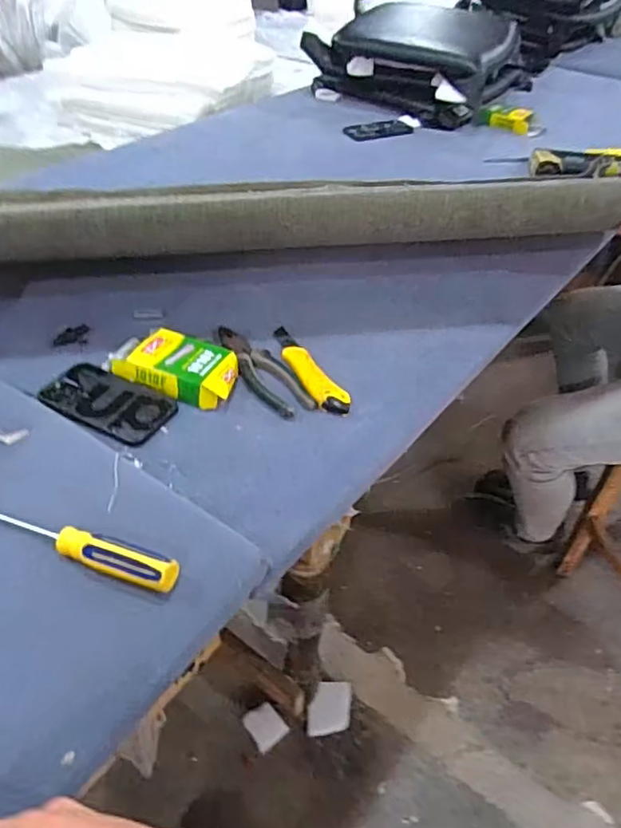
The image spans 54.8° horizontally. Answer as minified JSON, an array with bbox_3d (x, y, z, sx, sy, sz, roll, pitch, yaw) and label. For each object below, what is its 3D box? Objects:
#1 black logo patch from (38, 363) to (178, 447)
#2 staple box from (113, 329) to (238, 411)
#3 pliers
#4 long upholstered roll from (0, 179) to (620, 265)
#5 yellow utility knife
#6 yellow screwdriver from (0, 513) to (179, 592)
[{"bbox_3d":[-0.242,-0.014,0.706,0.158,0.010,0.086,23,47,22],"label":"black logo patch"},{"bbox_3d":[-0.159,-0.060,0.740,0.148,0.028,0.086,21,46,19],"label":"staple box"},{"bbox_3d":[-0.069,-0.061,0.758,0.060,0.021,0.195,-23,48,-24],"label":"pliers"},{"bbox_3d":[-0.058,-0.253,0.766,0.976,0.088,0.090,-5,43,-7],"label":"long upholstered roll"},{"bbox_3d":[-0.008,-0.062,0.764,0.037,0.014,0.188,-20,47,-21],"label":"yellow utility knife"},{"bbox_3d":[-0.242,0.103,0.529,0.271,0.028,0.028,15,45,14],"label":"yellow screwdriver"}]

